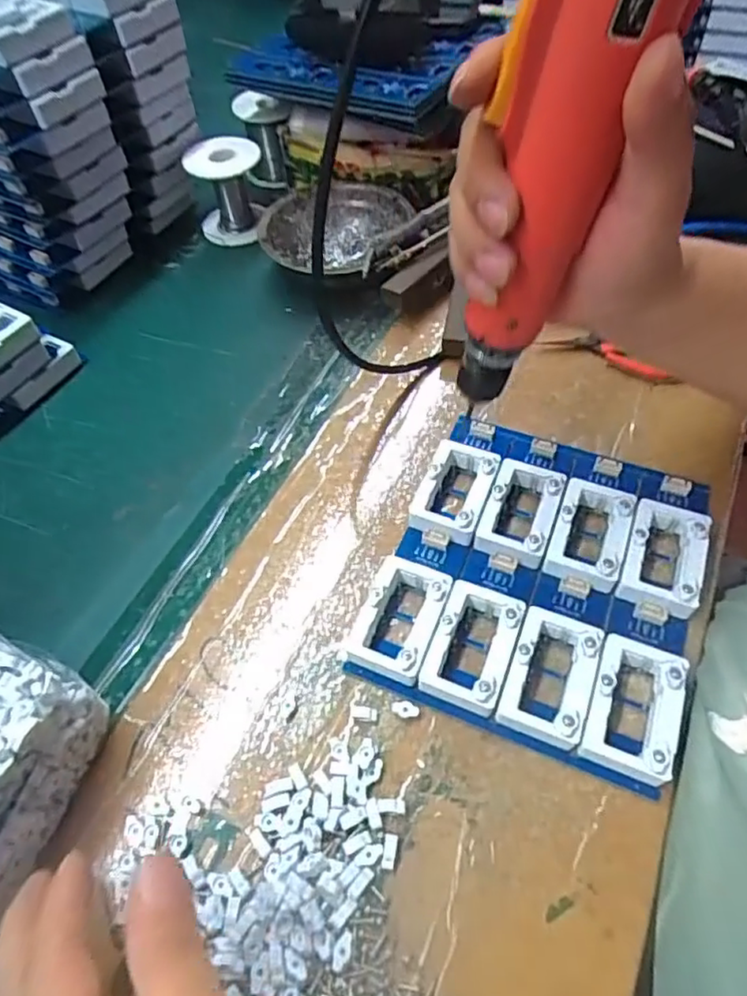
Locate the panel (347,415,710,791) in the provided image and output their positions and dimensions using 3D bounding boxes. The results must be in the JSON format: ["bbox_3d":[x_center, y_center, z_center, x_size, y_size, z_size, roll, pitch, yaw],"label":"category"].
[{"bbox_3d":[0.093,0.040,0.343,0.161,0.021,0.184,19,59,16],"label":"panel"}]

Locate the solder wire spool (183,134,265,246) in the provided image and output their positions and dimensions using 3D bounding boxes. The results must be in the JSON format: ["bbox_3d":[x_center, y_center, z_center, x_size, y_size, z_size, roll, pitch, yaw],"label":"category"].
[{"bbox_3d":[-0.129,-0.272,0.546,0.062,0.077,0.062,-2,55,3],"label":"solder wire spool"}]

